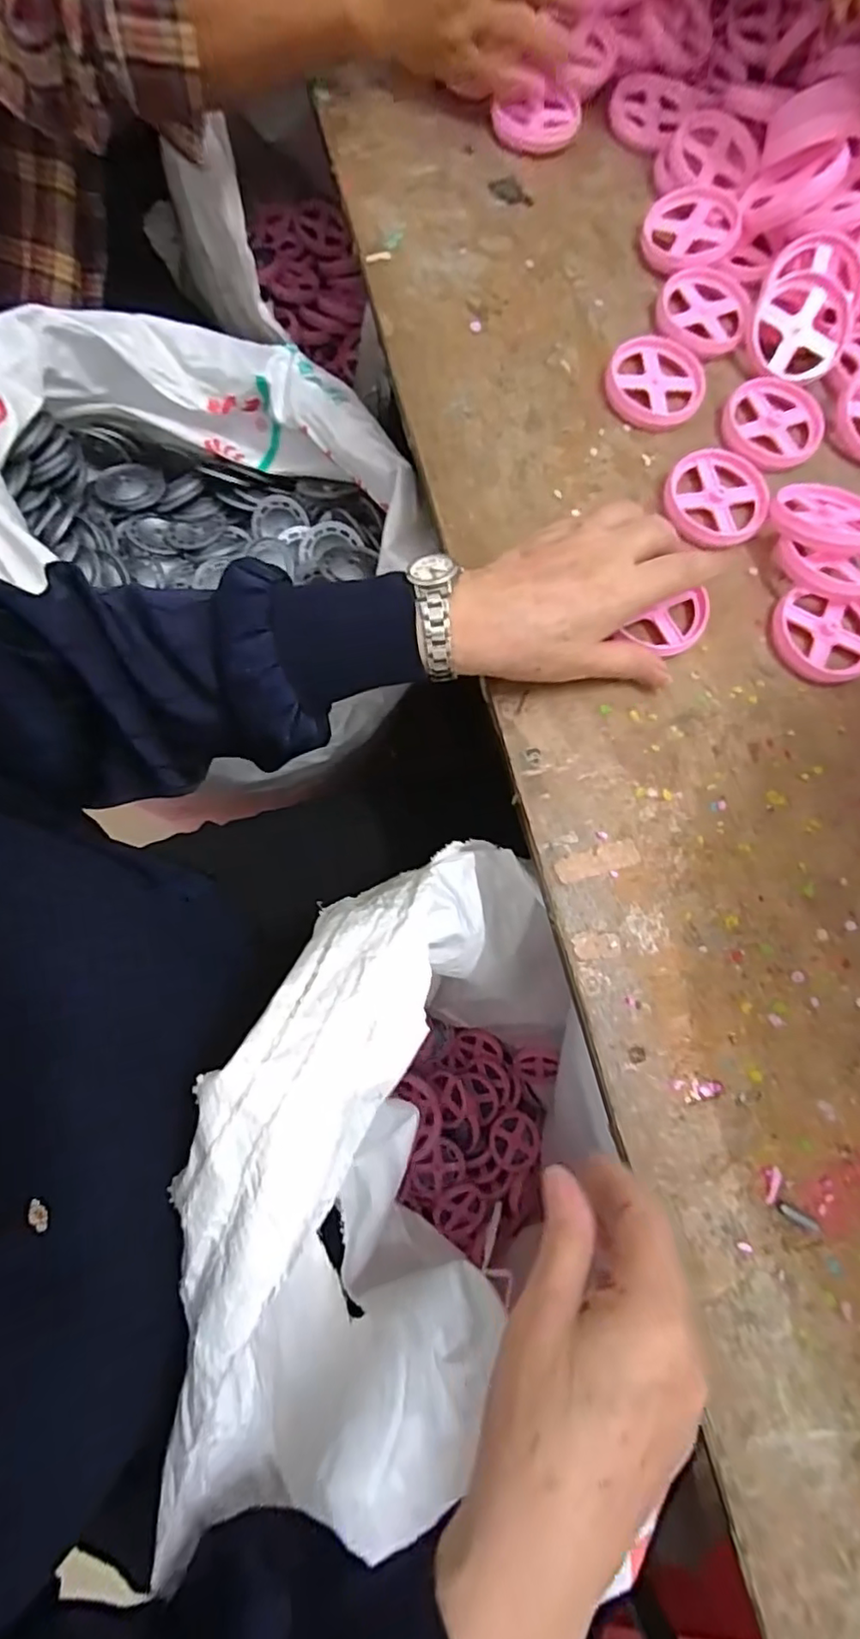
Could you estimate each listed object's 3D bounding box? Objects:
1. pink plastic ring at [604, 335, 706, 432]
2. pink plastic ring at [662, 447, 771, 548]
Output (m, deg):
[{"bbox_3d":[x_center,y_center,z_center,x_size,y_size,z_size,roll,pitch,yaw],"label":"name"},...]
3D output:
[{"bbox_3d":[0.148,-0.289,0.404,0.063,0.006,0.071,16,76,0],"label":"pink plastic ring"},{"bbox_3d":[0.180,-0.203,0.387,0.064,0.008,0.065,1,77,-4],"label":"pink plastic ring"}]

